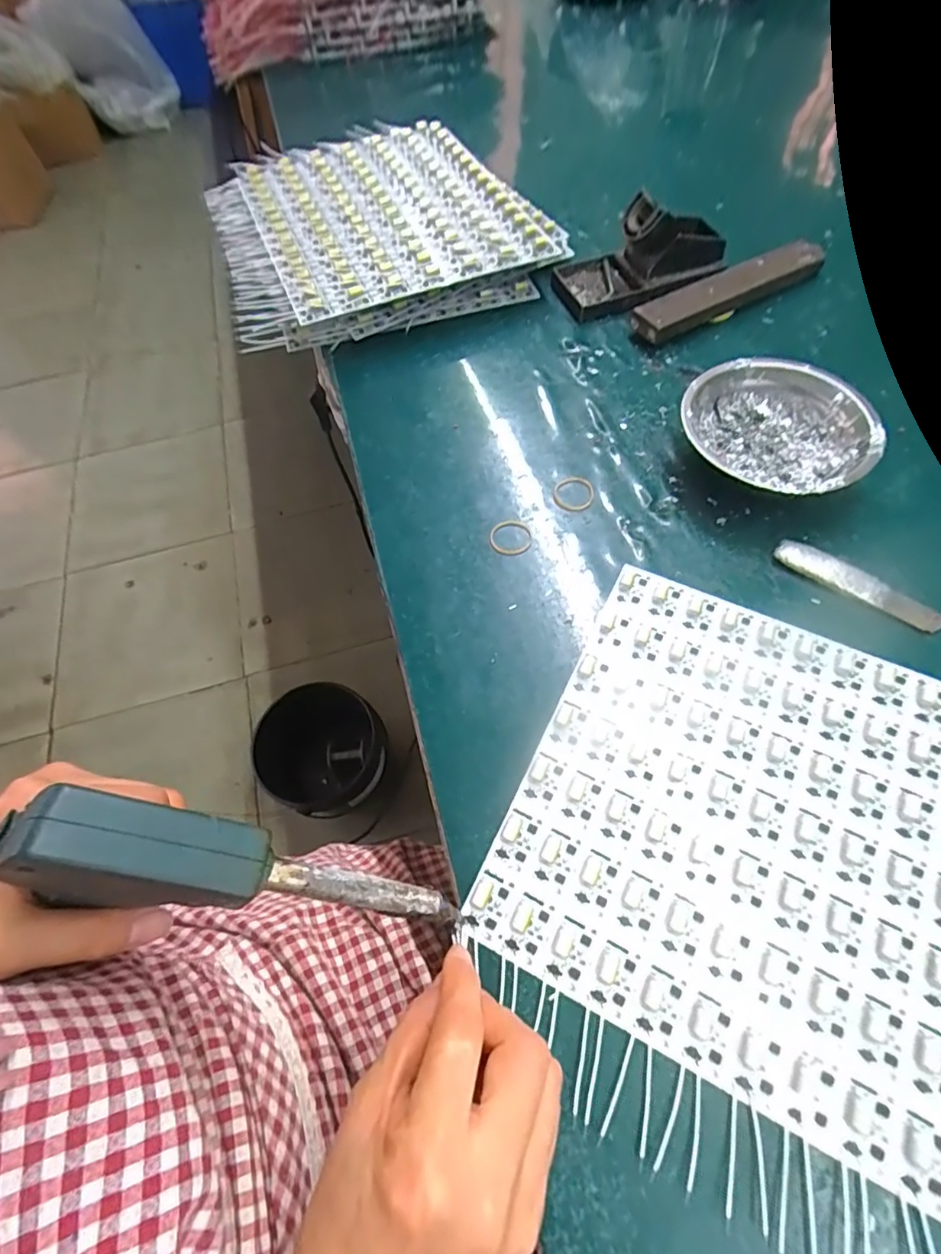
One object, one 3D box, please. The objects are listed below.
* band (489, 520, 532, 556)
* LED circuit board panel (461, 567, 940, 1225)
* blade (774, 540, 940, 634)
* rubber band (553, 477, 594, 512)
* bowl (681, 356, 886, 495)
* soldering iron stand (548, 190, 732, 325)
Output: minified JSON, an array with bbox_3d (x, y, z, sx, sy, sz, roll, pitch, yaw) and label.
[{"bbox_3d":[0.028,-0.064,0.382,0.030,0.004,0.030,-1,62,2],"label":"band"},{"bbox_3d":[0.179,0.112,0.282,0.287,0.004,0.241,24,66,14],"label":"LED circuit board panel"},{"bbox_3d":[0.250,-0.027,0.347,0.104,0.008,0.020,31,68,17],"label":"blade"},{"bbox_3d":[0.076,-0.099,0.399,0.029,0.004,0.032,-3,62,1],"label":"rubber band"},{"bbox_3d":[0.216,-0.135,0.388,0.124,0.040,0.122,-1,62,2],"label":"bowl"},{"bbox_3d":[0.155,-0.331,0.480,0.142,0.063,0.080,-8,62,-2],"label":"soldering iron stand"}]

